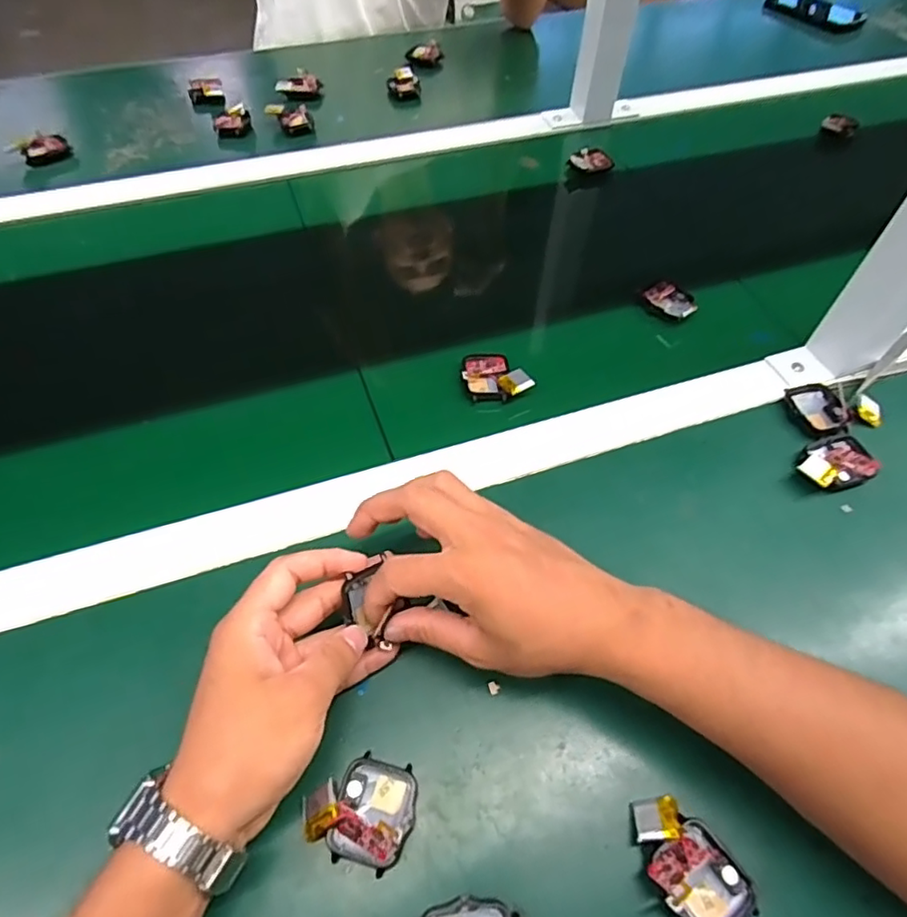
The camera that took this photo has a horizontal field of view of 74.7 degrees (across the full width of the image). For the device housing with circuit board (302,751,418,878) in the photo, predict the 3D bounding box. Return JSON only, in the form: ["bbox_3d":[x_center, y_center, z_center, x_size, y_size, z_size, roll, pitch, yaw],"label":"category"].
[{"bbox_3d":[-0.046,0.172,0.294,0.051,0.018,0.045,14,56,8],"label":"device housing with circuit board"}]

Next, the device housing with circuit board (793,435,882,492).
[{"bbox_3d":[0.275,0.002,0.428,0.058,0.015,0.039,-16,57,-12],"label":"device housing with circuit board"}]

